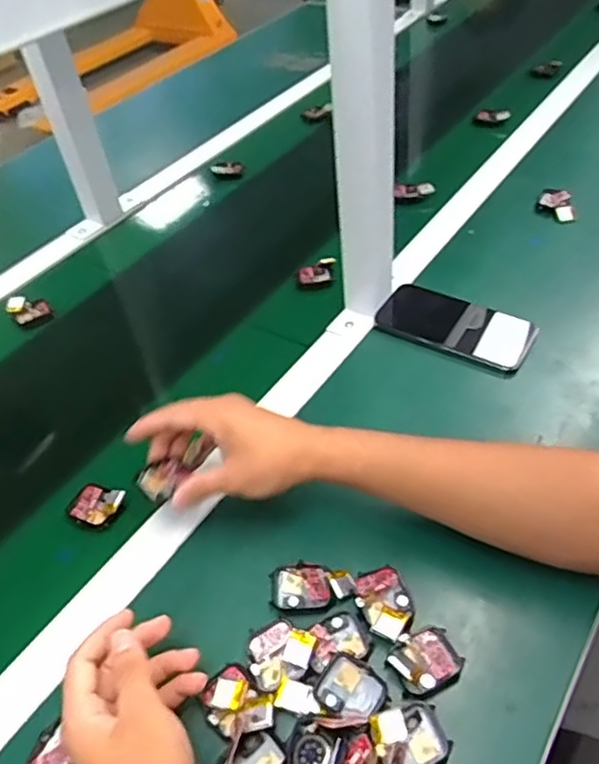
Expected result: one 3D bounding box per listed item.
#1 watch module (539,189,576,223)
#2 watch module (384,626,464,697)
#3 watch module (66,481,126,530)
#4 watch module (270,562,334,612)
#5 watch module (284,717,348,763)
[{"bbox_3d":[0.333,-0.226,0.807,0.028,0.029,0.052,-28,50,-19],"label":"watch module"},{"bbox_3d":[0.088,0.191,0.435,0.046,0.017,0.040,-33,52,-23],"label":"watch module"},{"bbox_3d":[-0.178,0.107,0.552,0.047,0.015,0.038,14,49,20],"label":"watch module"},{"bbox_3d":[0.001,0.156,0.481,0.046,0.006,0.039,-4,46,3],"label":"watch module"},{"bbox_3d":[0.009,0.238,0.396,0.036,0.007,0.040,11,49,16],"label":"watch module"}]

